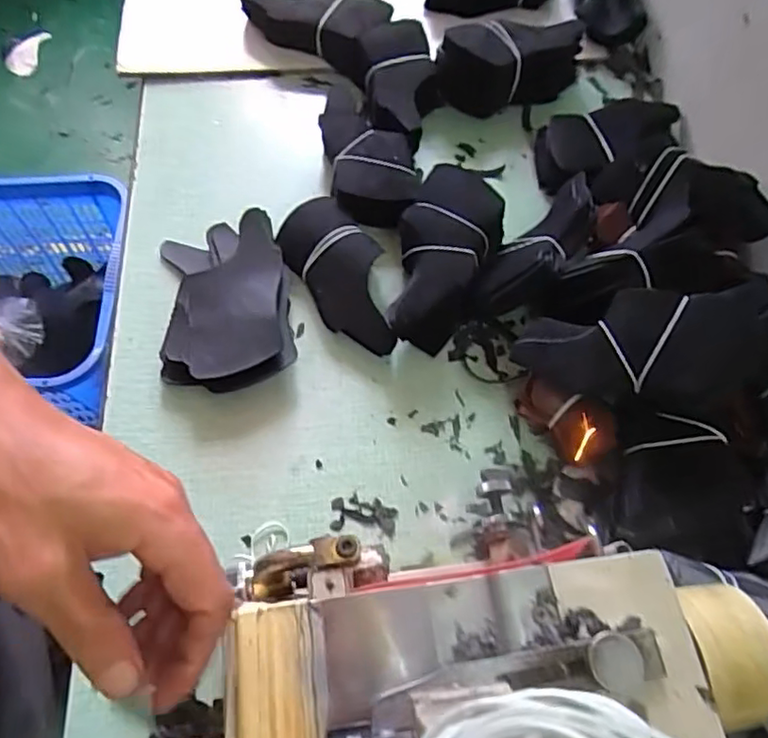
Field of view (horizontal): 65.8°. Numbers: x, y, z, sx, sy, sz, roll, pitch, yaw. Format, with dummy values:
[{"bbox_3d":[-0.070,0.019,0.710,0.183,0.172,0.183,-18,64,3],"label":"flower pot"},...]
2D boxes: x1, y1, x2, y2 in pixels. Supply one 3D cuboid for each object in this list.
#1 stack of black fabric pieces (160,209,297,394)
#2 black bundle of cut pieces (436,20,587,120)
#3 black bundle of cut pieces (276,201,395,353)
[{"bbox_3d":[-0.131,-0.053,0.495,0.101,0.031,0.158,-7,63,-6],"label":"stack of black fabric pieces"},{"bbox_3d":[0.134,-0.308,0.609,0.161,0.062,0.049,-12,64,-8],"label":"black bundle of cut pieces"},{"bbox_3d":[-0.034,-0.080,0.510,0.070,0.037,0.152,-32,68,-17],"label":"black bundle of cut pieces"}]

